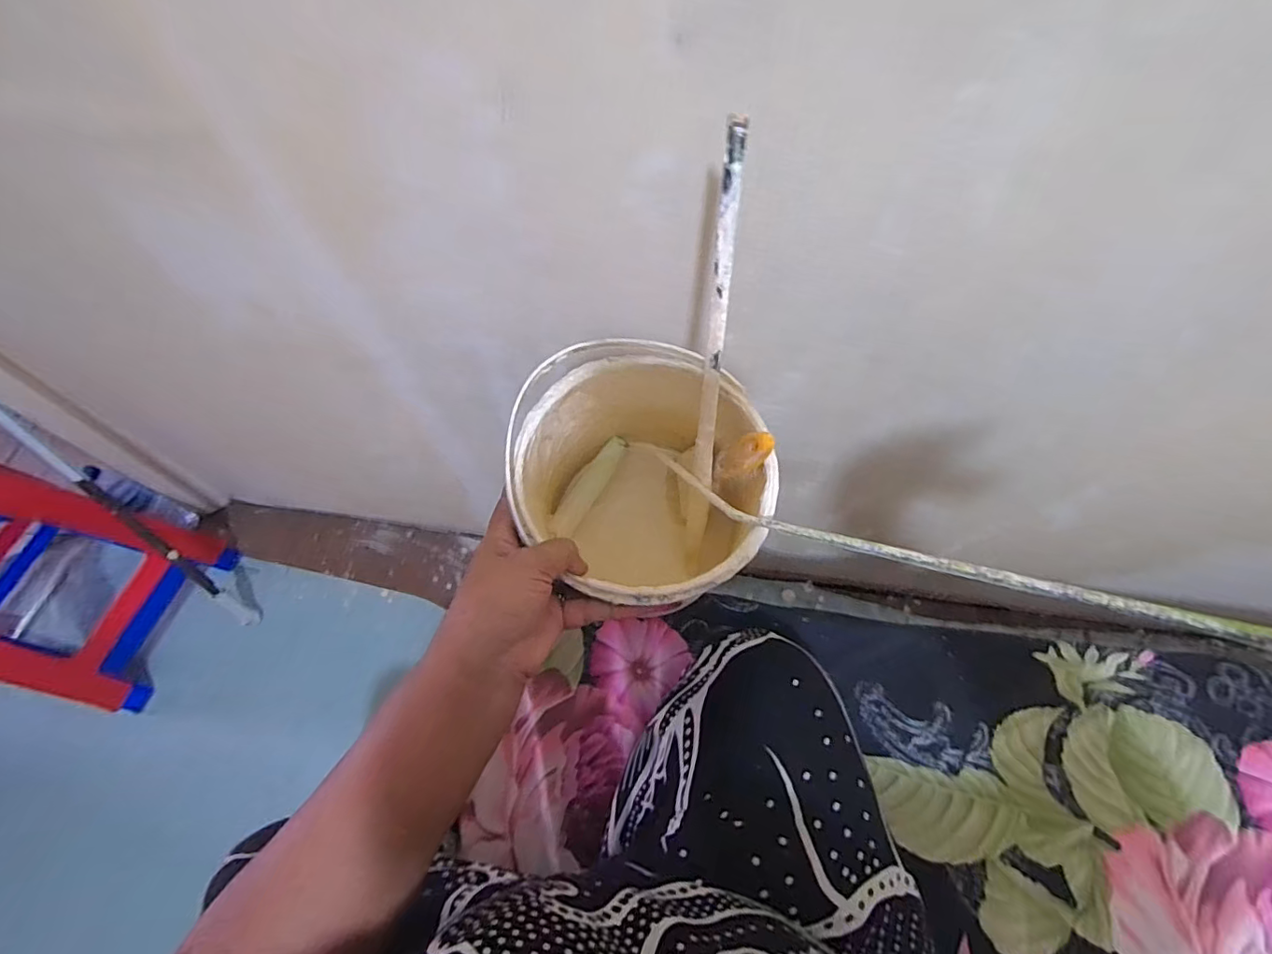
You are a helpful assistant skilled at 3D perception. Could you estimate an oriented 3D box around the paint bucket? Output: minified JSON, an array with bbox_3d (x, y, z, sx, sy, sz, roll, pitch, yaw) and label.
[{"bbox_3d":[0.005,0.022,0.430,0.182,0.170,0.171,0,62,0],"label":"paint bucket"}]

